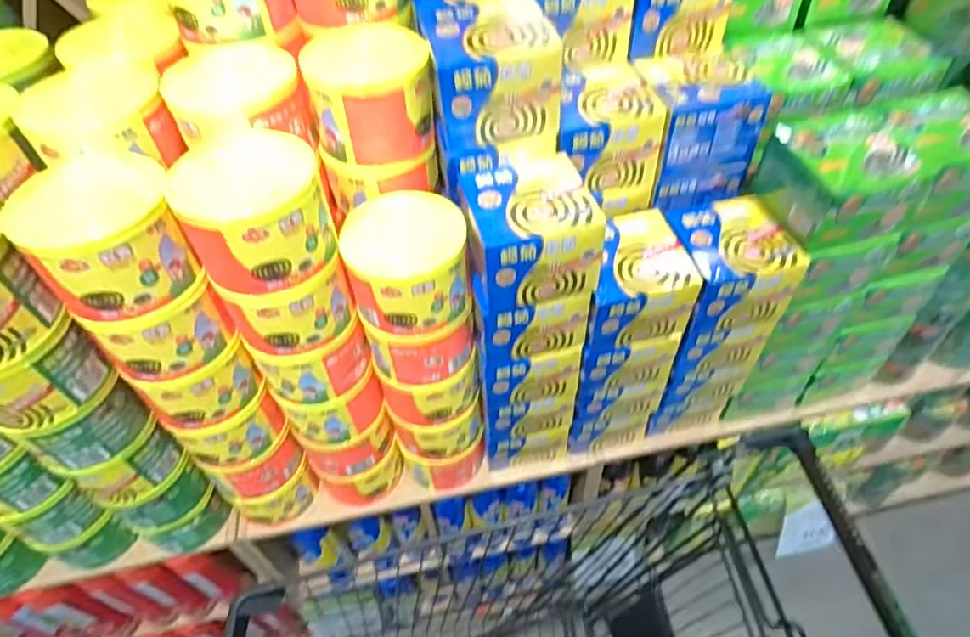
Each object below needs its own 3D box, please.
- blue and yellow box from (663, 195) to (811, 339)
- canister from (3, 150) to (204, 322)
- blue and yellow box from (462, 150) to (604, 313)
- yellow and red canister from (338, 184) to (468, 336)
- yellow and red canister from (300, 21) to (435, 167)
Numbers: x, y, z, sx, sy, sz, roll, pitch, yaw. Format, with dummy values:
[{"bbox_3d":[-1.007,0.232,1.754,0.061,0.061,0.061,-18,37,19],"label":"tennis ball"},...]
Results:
[{"bbox_3d":[0.322,-0.068,0.798,0.138,0.128,0.154,-11,49,-6],"label":"blue and yellow box"},{"bbox_3d":[-0.375,-0.080,0.576,0.142,0.108,0.137,35,59,29],"label":"canister"},{"bbox_3d":[0.049,-0.101,0.679,0.138,0.104,0.139,-12,49,-6],"label":"blue and yellow box"},{"bbox_3d":[-0.088,-0.064,0.685,0.134,0.107,0.144,-2,48,2],"label":"yellow and red canister"},{"bbox_3d":[-0.133,-0.260,0.675,0.141,0.106,0.137,-13,49,-8],"label":"yellow and red canister"}]

